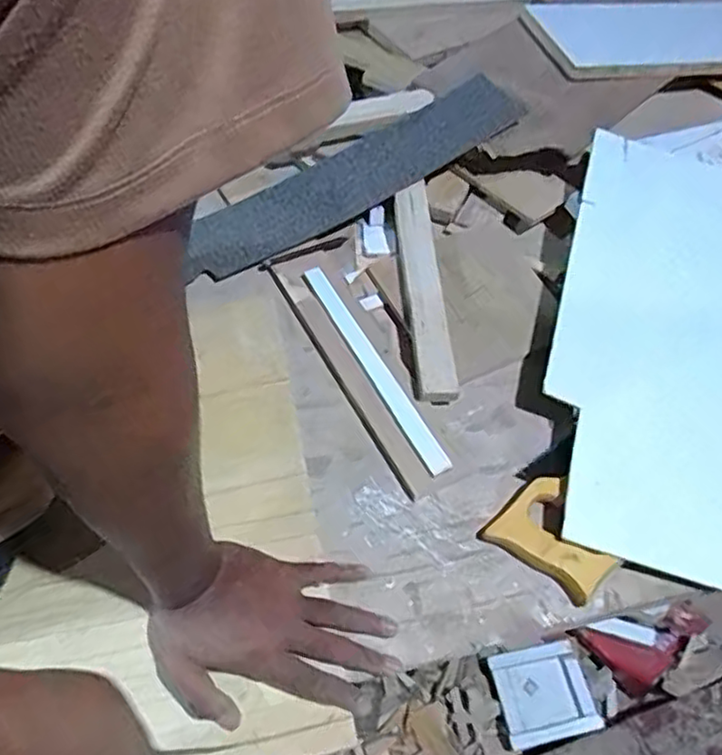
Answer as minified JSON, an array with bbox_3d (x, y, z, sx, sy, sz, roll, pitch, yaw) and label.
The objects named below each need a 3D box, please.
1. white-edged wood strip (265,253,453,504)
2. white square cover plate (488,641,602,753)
[{"bbox_3d":[-0.009,-0.016,0.657,0.047,0.023,0.292,-23,57,-18],"label":"white-edged wood strip"},{"bbox_3d":[0.294,0.512,1.084,0.141,0.030,0.132,-16,53,4],"label":"white square cover plate"}]

